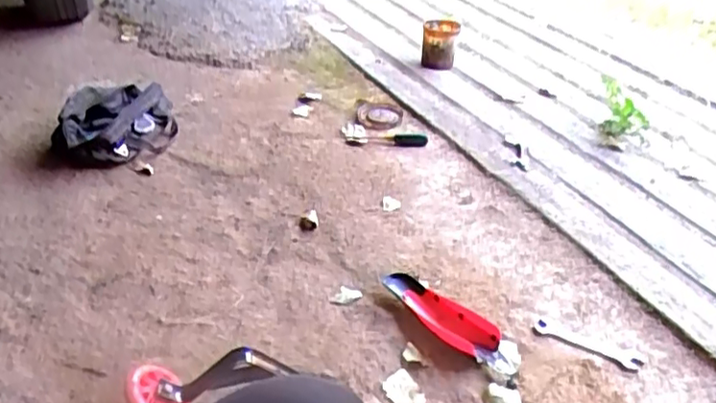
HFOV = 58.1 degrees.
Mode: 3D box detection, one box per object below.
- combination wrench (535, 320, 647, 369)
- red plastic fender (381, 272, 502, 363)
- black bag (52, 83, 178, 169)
[{"bbox_3d":[0.402,0.250,1.136,0.183,0.008,0.035,20,46,27],"label":"combination wrench"},{"bbox_3d":[0.152,0.202,1.167,0.235,0.033,0.085,30,41,35],"label":"red plastic fender"},{"bbox_3d":[-0.626,-0.213,1.694,0.273,0.145,0.332,-2,33,-7],"label":"black bag"}]

